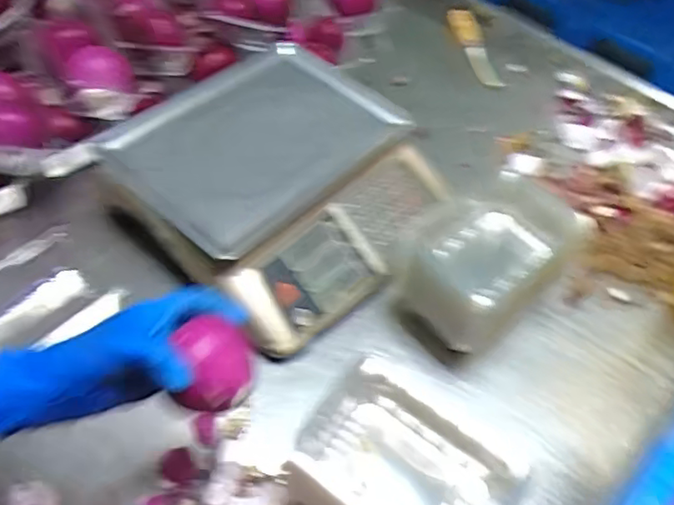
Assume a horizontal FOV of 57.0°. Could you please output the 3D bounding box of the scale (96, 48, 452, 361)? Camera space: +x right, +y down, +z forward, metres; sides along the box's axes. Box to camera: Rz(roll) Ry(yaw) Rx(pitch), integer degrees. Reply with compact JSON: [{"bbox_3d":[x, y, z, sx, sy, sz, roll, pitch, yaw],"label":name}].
[{"bbox_3d":[-0.060,-0.089,0.763,0.343,0.118,0.317,-36,64,-28],"label":"scale"}]

